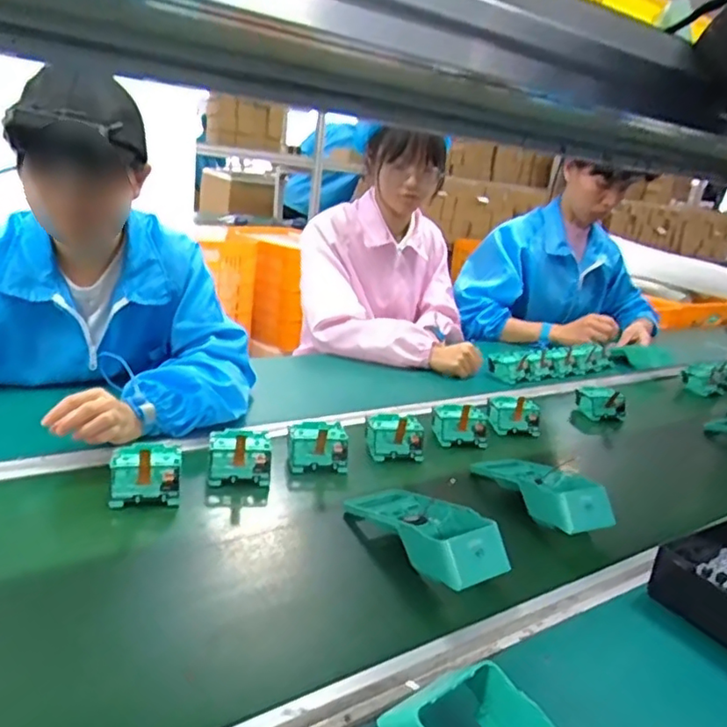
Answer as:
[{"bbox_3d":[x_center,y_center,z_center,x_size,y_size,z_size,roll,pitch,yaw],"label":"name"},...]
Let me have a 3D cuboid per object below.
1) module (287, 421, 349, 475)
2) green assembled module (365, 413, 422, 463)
[{"bbox_3d":[-0.059,0.104,0.809,0.076,0.045,0.071,5,17,-6],"label":"module"},{"bbox_3d":[0.045,0.102,0.859,0.082,0.048,0.057,6,17,-1],"label":"green assembled module"}]

